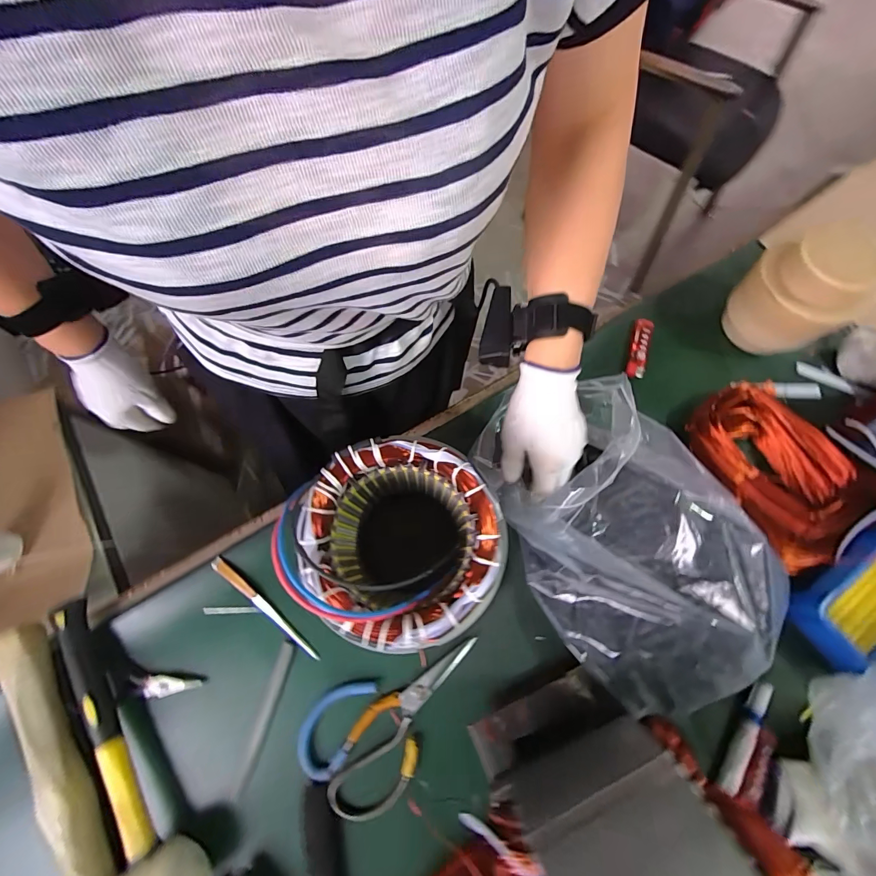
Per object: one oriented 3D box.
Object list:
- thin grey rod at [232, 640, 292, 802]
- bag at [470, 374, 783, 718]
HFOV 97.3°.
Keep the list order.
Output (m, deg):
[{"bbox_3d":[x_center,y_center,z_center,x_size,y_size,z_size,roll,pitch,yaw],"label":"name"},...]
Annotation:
[{"bbox_3d":[-0.167,0.267,0.371,0.009,0.004,0.128,13,72,3],"label":"thin grey rod"},{"bbox_3d":[0.175,0.085,0.378,0.186,0.083,0.311,-22,68,-7],"label":"bag"}]

